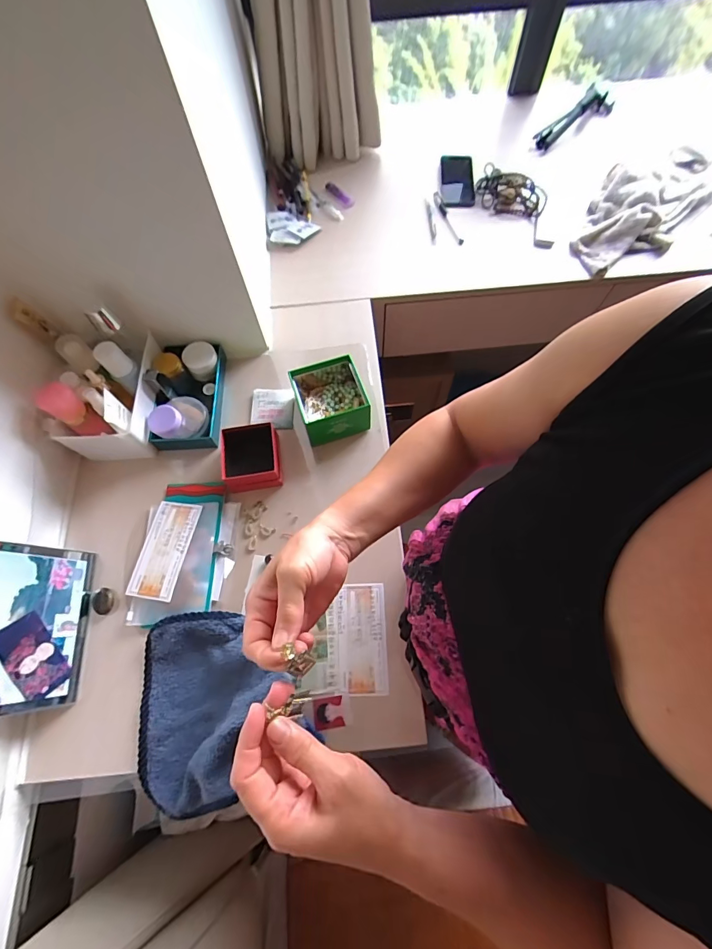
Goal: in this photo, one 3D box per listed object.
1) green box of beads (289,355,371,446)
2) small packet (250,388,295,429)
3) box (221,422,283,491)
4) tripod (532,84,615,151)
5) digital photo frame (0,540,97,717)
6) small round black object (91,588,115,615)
[{"bbox_3d":[-0.041,-0.121,0.644,0.106,0.071,0.121,-19,68,-7],"label":"green box of beads"},{"bbox_3d":[-0.138,-0.112,0.674,0.071,0.013,0.069,3,68,2],"label":"small packet"},{"bbox_3d":[-0.158,-0.026,0.615,0.083,0.049,0.090,-6,68,-2],"label":"box"},{"bbox_3d":[0.492,-0.805,0.899,0.259,0.052,0.042,-40,72,-14],"label":"tripod"},{"bbox_3d":[-0.417,0.190,0.507,0.090,0.128,0.193,-4,68,-1],"label":"digital photo frame"},{"bbox_3d":[-0.355,0.178,0.569,0.030,0.017,0.034,6,68,3],"label":"small round black object"}]

